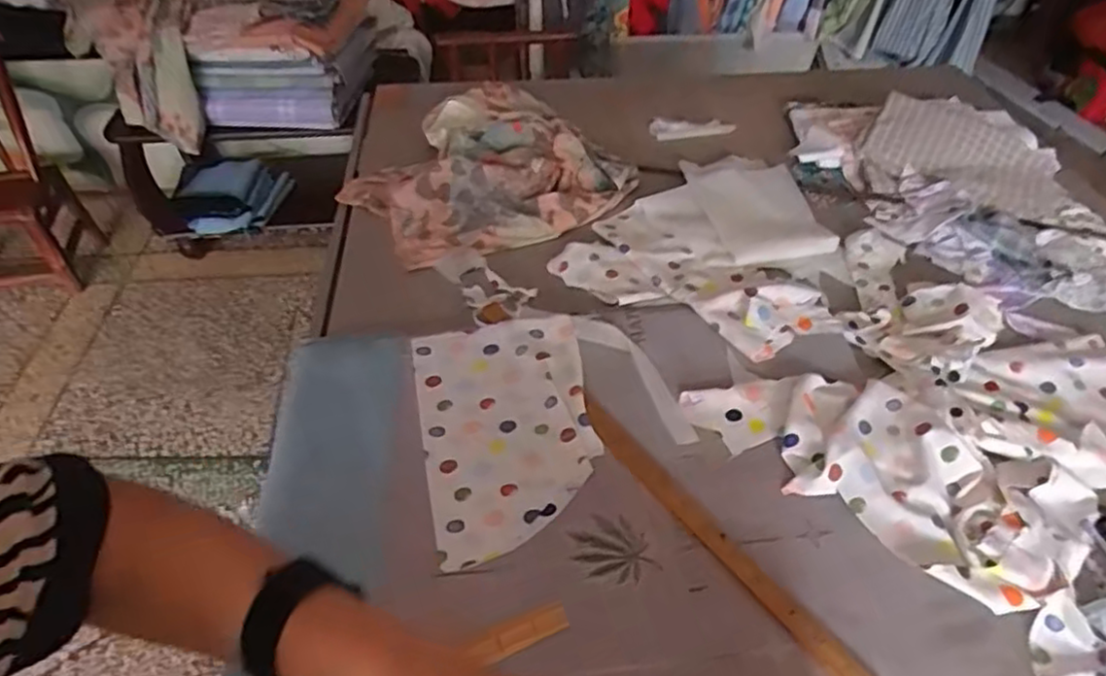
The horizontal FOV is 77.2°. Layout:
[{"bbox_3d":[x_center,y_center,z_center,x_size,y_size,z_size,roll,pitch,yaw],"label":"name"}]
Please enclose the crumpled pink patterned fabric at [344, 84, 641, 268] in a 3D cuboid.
[{"bbox_3d":[-0.123,-0.281,1.138,0.397,0.062,0.387,-29,53,-26],"label":"crumpled pink patterned fabric"}]

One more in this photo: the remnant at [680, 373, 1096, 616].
[{"bbox_3d":[0.352,0.123,0.740,0.393,0.028,0.199,28,52,24],"label":"remnant"}]

